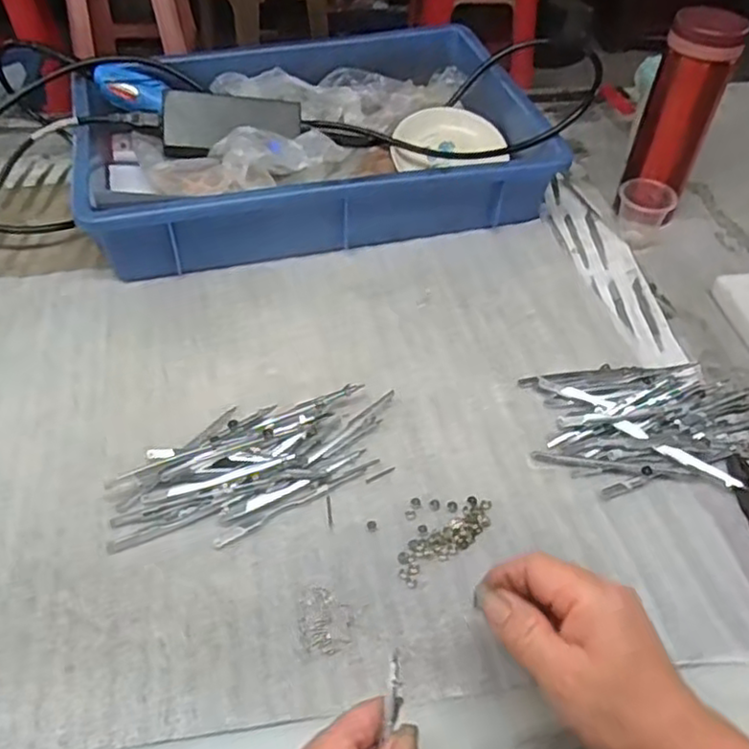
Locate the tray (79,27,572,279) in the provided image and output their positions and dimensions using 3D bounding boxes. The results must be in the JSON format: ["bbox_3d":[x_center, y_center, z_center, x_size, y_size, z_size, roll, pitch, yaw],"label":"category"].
[{"bbox_3d":[-0.064,-0.232,0.703,0.435,0.093,0.274,-11,49,-13],"label":"tray"}]

